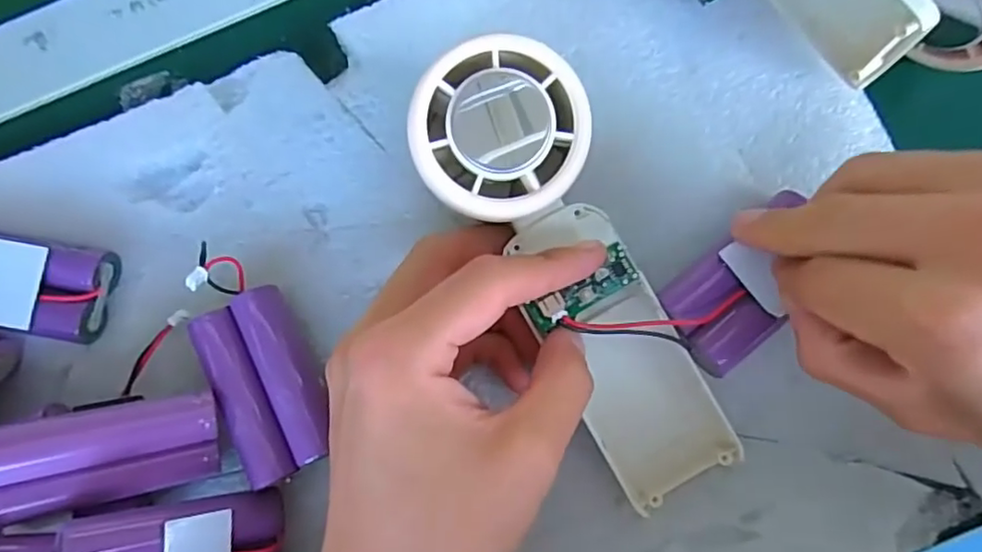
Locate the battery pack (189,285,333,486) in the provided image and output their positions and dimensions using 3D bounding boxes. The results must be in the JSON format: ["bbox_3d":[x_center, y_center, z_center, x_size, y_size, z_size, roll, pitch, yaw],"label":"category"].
[{"bbox_3d":[-0.082,0.039,0.226,0.032,0.018,0.065,-27,84,0],"label":"battery pack"}]

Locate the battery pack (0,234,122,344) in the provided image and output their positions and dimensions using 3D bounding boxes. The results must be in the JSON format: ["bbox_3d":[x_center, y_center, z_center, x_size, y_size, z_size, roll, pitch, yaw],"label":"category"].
[{"bbox_3d":[-0.180,0.002,0.230,0.066,0.023,0.034,11,86,4],"label":"battery pack"}]

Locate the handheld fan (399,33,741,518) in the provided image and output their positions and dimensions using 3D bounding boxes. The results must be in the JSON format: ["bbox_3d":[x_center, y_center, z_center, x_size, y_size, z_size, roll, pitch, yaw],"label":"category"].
[{"bbox_3d":[0.031,0.003,0.206,0.051,0.025,0.166,-30,105,0],"label":"handheld fan"}]

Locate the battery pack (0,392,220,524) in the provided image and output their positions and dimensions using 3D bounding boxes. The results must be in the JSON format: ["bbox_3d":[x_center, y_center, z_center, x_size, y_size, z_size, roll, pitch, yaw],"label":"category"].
[{"bbox_3d":[-0.127,0.059,0.205,0.065,0.016,0.031,-9,121,-26],"label":"battery pack"}]

